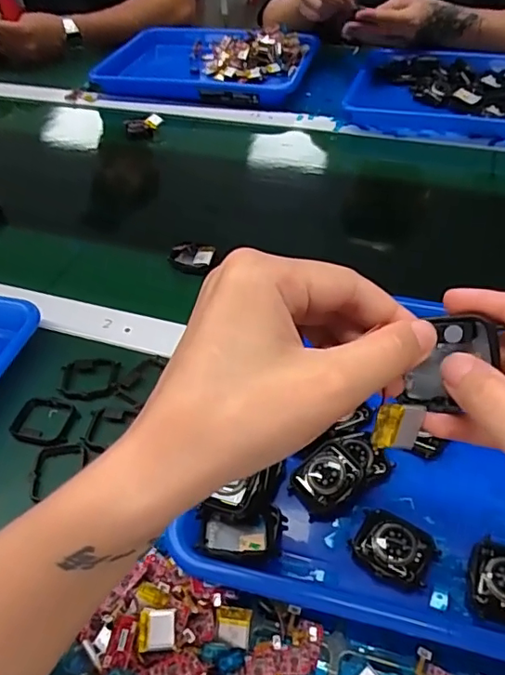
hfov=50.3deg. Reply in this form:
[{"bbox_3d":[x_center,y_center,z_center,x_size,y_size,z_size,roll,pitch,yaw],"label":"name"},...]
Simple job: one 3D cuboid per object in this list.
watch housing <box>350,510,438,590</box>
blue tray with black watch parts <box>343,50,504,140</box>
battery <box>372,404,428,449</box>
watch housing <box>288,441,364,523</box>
[{"bbox_3d":[0.083,0.124,0.316,0.045,0.013,0.038,26,54,25],"label":"watch housing"},{"bbox_3d":[0.302,-0.343,0.744,0.313,0.027,0.221,13,49,15],"label":"blue tray with black watch parts"},{"bbox_3d":[0.058,0.035,0.211,0.022,0.018,0.004,9,8,-24],"label":"battery"},{"bbox_3d":[0.047,0.091,0.344,0.045,0.013,0.034,-40,57,-7],"label":"watch housing"}]

